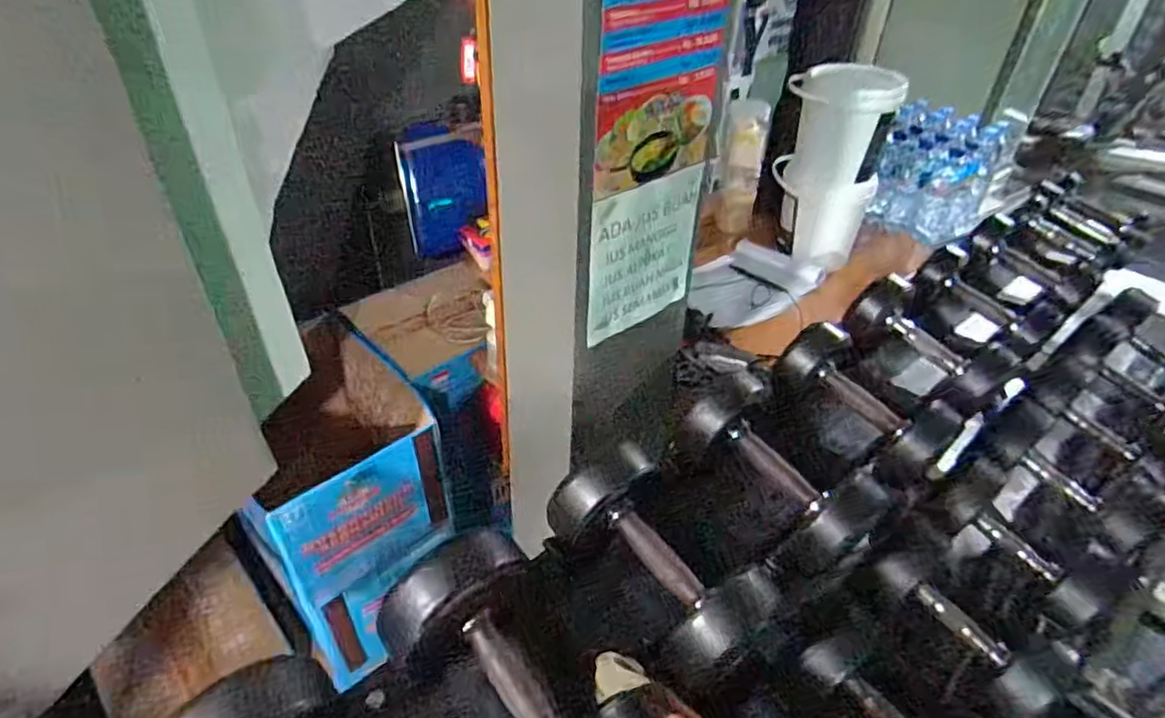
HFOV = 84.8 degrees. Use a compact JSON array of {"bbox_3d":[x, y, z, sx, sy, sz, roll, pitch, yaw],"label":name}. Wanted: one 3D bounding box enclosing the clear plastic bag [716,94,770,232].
[{"bbox_3d":[0.402,-0.483,1.624,0.089,0.314,0.108,0,38,-3],"label":"clear plastic bag"}]

